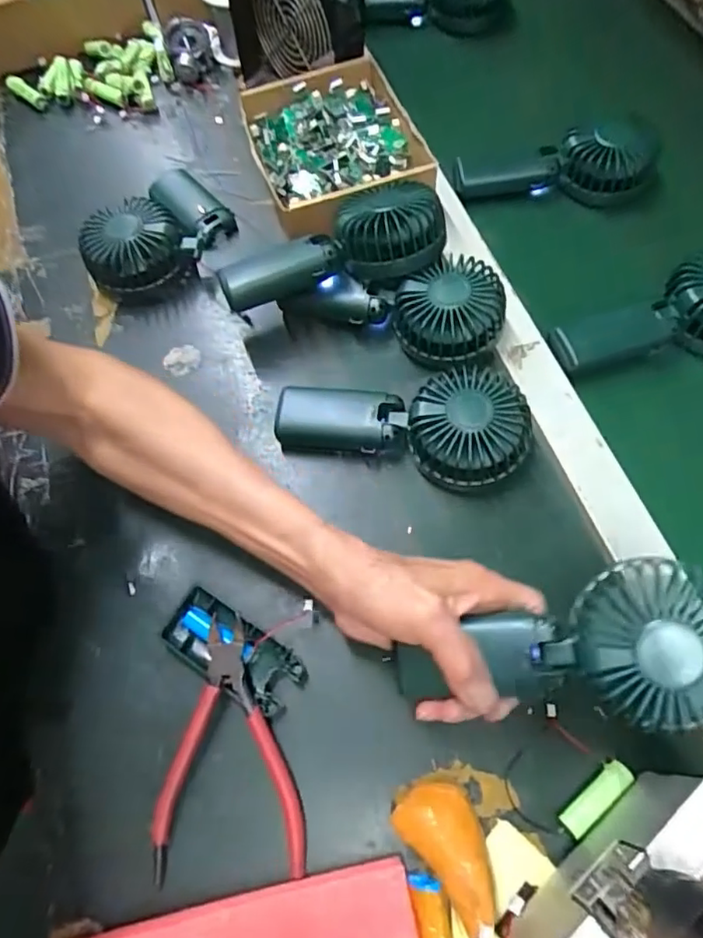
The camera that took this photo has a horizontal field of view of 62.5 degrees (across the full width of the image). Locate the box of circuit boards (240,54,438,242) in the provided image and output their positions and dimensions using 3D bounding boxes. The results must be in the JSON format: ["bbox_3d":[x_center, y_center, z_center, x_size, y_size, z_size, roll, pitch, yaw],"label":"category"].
[{"bbox_3d":[-0.016,-0.293,0.546,0.141,0.057,0.178,-19,66,-6],"label":"box of circuit boards"}]

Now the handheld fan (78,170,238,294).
[{"bbox_3d":[-0.170,-0.221,0.524,0.096,0.046,0.152,23,69,12],"label":"handheld fan"}]

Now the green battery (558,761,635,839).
[{"bbox_3d":[0.145,0.196,0.345,0.050,0.014,0.016,-40,70,-15],"label":"green battery"}]

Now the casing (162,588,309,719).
[{"bbox_3d":[-0.079,0.122,0.383,0.098,0.019,0.044,30,70,15],"label":"casing"}]

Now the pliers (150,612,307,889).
[{"bbox_3d":[-0.077,0.170,0.362,0.088,0.030,0.145,-6,66,-1],"label":"pliers"}]

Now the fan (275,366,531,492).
[{"bbox_3d":[0.036,-0.038,0.429,0.180,0.044,0.079,10,66,6],"label":"fan"}]

